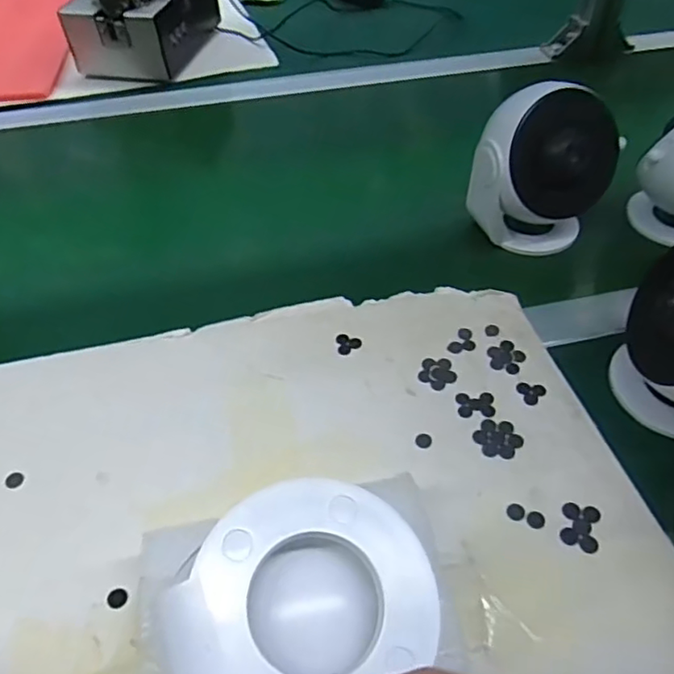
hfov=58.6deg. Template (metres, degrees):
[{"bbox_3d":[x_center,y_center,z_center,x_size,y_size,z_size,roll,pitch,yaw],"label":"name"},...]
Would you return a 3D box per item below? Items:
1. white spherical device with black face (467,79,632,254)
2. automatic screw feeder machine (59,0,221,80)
[{"bbox_3d":[0.177,-0.150,0.504,0.103,0.118,0.109,21,51,17],"label":"white spherical device with black face"},{"bbox_3d":[-0.247,-0.435,0.767,0.131,0.155,0.190,8,48,7],"label":"automatic screw feeder machine"}]

